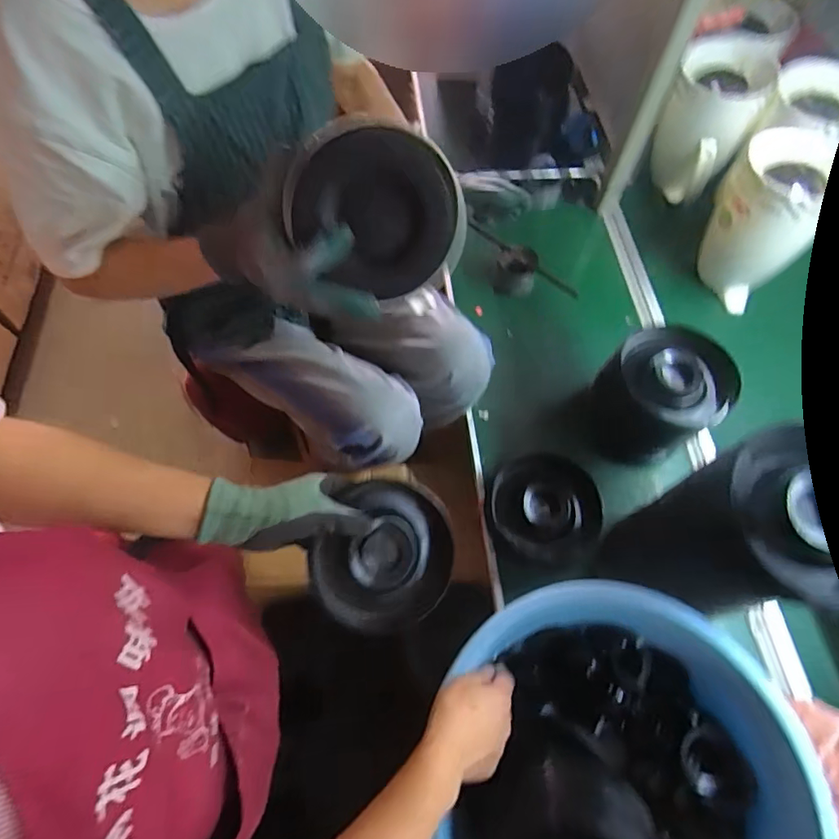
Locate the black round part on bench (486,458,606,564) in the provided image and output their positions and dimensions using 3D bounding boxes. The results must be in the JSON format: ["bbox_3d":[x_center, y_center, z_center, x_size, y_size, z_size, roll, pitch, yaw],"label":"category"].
[{"bbox_3d":[0.176,0.123,0.687,0.151,0.059,0.144,1,64,-2],"label":"black round part on bench"}]

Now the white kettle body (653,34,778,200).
[{"bbox_3d":[0.533,-0.565,0.910,0.142,0.212,0.195,26,66,10],"label":"white kettle body"}]

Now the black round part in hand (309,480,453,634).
[{"bbox_3d":[-0.026,0.147,0.520,0.162,0.039,0.148,3,84,-31],"label":"black round part in hand"}]

